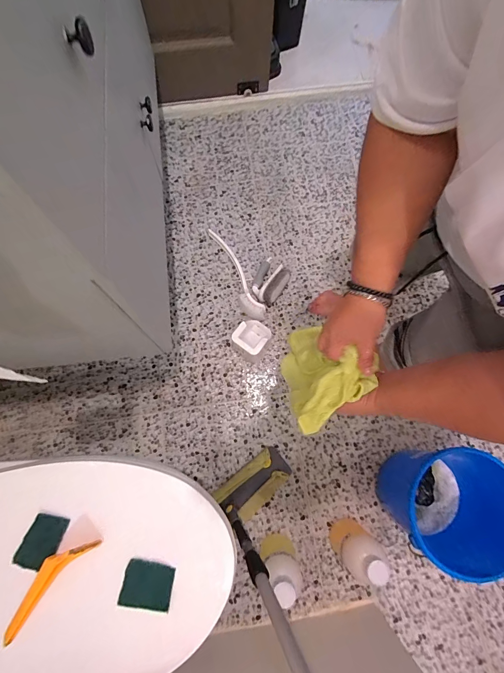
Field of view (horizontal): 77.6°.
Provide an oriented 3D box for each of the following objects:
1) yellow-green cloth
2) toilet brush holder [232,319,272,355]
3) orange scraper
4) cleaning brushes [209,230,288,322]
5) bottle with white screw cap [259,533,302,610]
[{"bbox_3d":[0.099,0.056,0.521,0.090,0.252,0.116,-10,102,-4],"label":"yellow-green cloth"},{"bbox_3d":[0.005,-0.002,0.966,0.091,0.116,0.112,36,78,7],"label":"toilet brush holder"},{"bbox_3d":[-0.298,0.354,0.447,0.039,0.045,0.158,42,78,9],"label":"orange scraper"},{"bbox_3d":[0.003,-0.244,1.049,0.174,0.074,0.358,-21,78,-7],"label":"cleaning brushes"},{"bbox_3d":[0.069,0.547,0.760,0.093,0.214,0.073,-16,77,-6],"label":"bottle with white screw cap"}]

